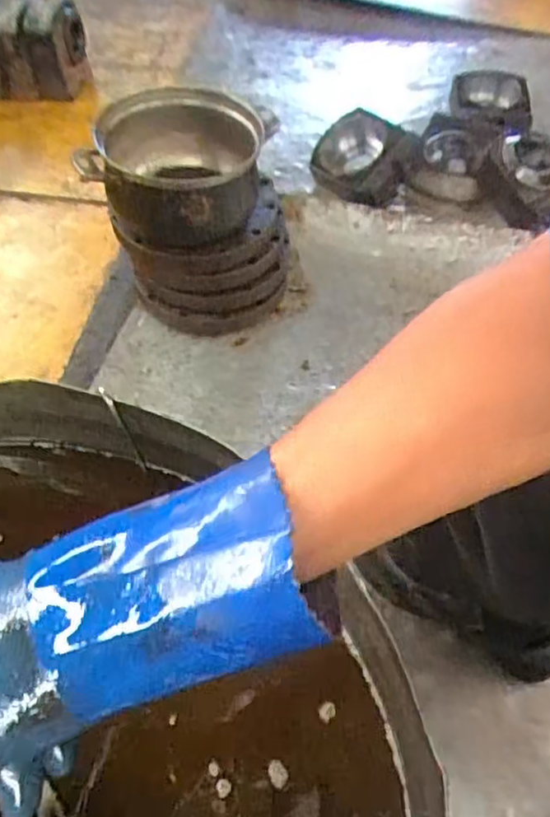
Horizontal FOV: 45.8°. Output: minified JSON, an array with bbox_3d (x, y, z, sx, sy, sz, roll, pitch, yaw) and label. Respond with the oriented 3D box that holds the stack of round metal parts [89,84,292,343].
[{"bbox_3d":[-0.118,-0.312,1.036,0.264,0.262,0.263,-7,53,-6],"label":"stack of round metal parts"}]

